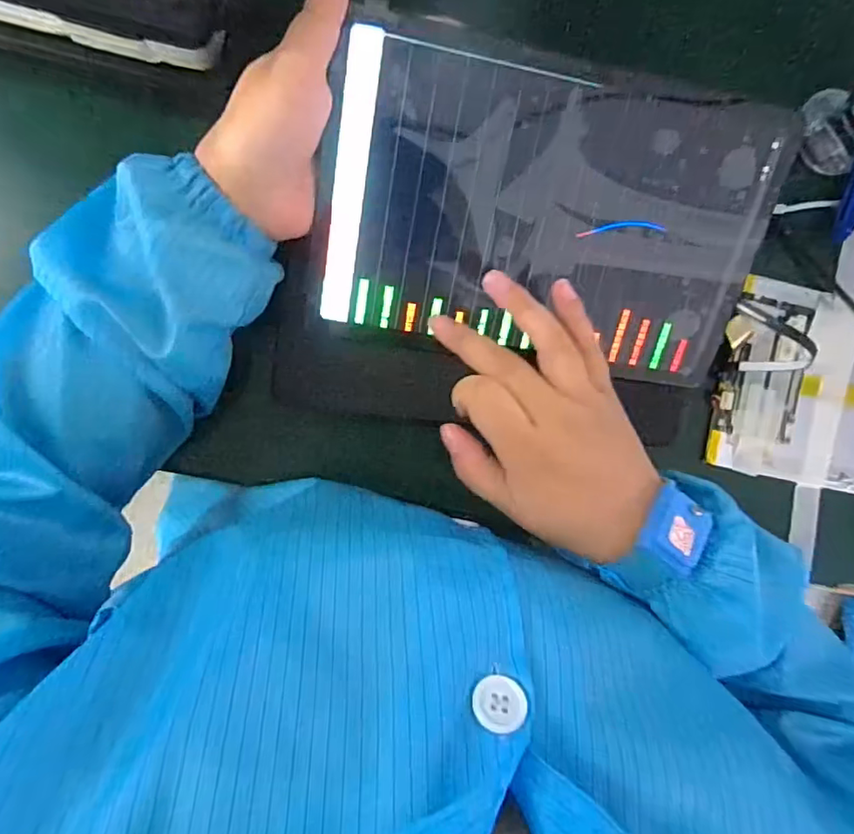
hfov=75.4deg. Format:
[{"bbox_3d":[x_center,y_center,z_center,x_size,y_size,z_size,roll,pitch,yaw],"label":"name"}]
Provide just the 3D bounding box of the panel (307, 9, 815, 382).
[{"bbox_3d":[0.065,-0.103,0.293,0.235,0.005,0.147,8,113,-9],"label":"panel"}]

